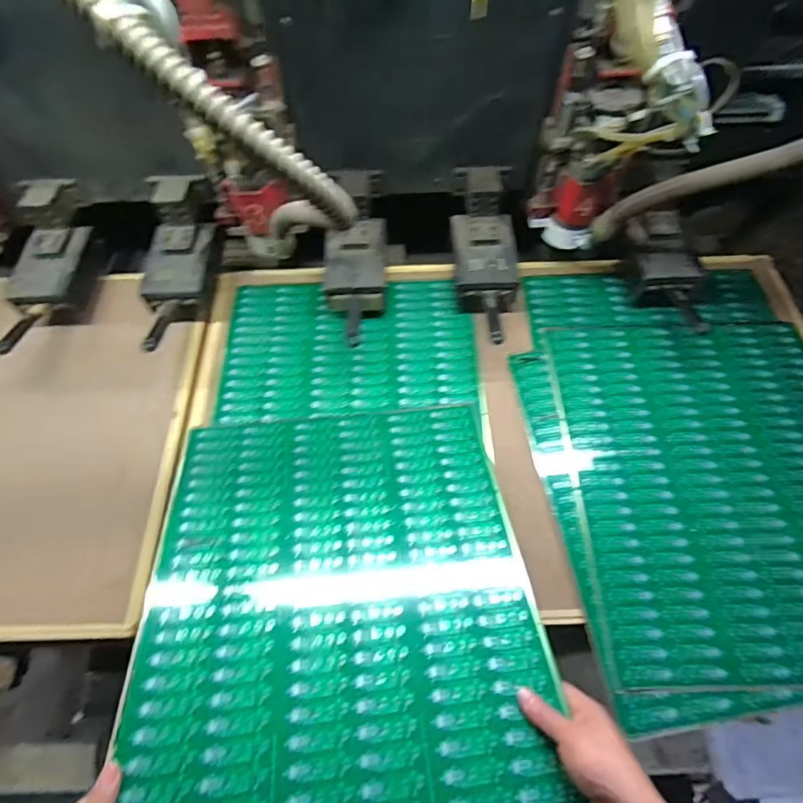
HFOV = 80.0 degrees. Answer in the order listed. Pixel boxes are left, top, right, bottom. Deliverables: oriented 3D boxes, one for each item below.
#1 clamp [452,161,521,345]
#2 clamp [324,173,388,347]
[{"bbox_3d":[0.145,-0.241,0.827,0.100,0.117,0.318,-5,79,-1],"label":"clamp"},{"bbox_3d":[-0.081,-0.241,0.814,0.105,0.089,0.292,3,85,4],"label":"clamp"}]

